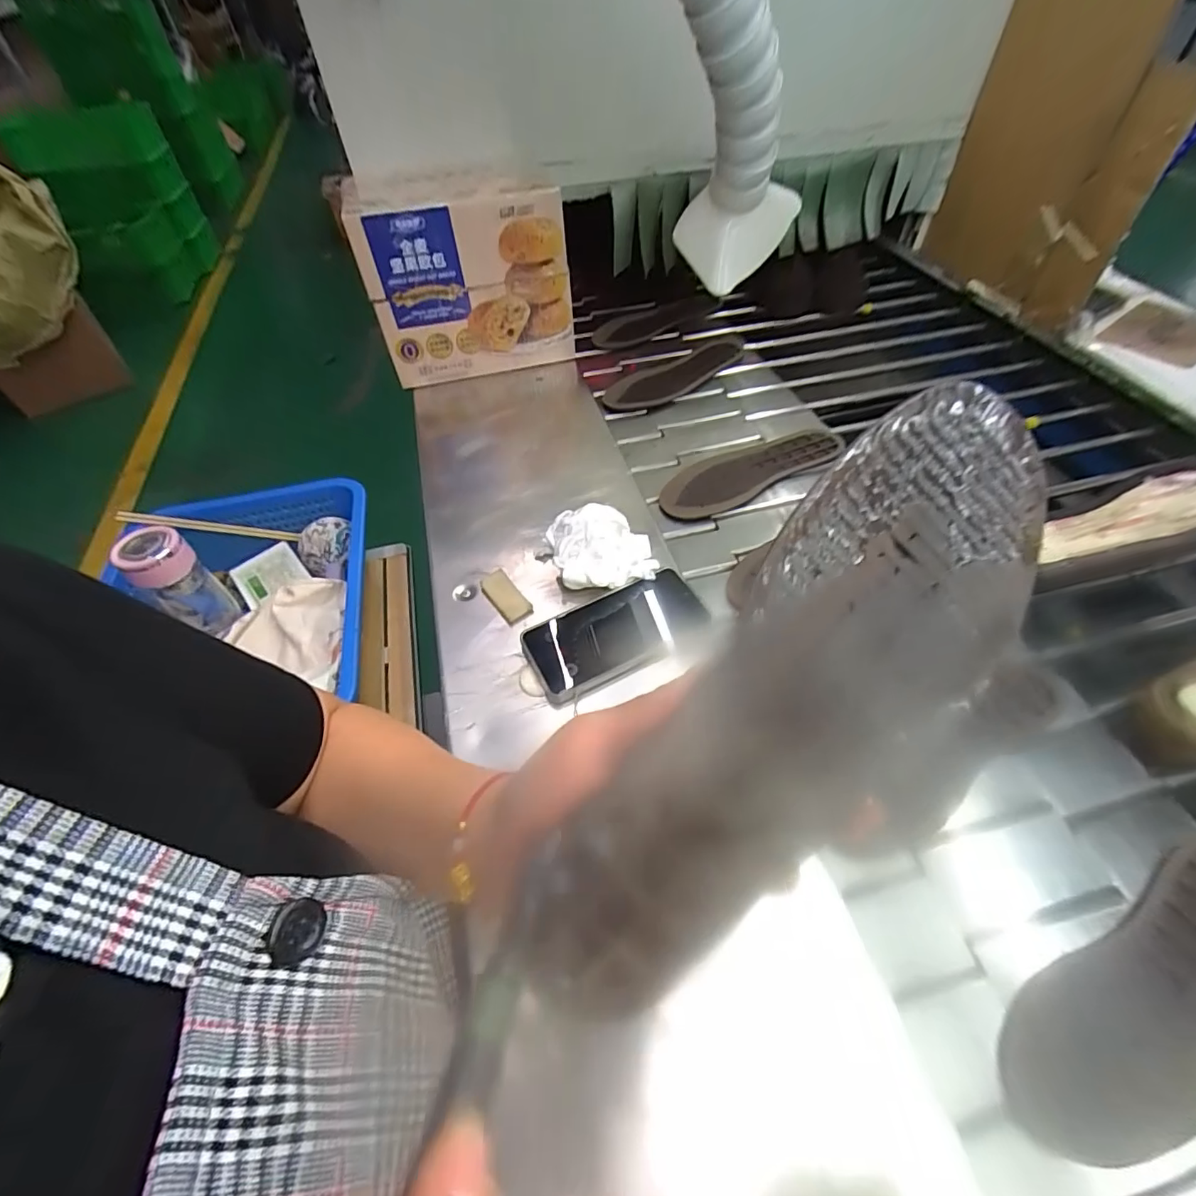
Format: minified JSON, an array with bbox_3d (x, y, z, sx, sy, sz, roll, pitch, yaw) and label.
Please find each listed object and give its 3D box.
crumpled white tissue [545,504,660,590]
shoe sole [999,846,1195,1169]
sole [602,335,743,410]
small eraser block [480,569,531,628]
[{"bbox_3d":[0.002,-0.055,0.539,0.101,0.042,0.107,-10,51,-5],"label":"crumpled white tissue"},{"bbox_3d":[0.366,0.255,0.342,0.255,0.019,0.077,-25,54,-16],"label":"shoe sole"},{"bbox_3d":[0.134,-0.371,0.858,0.307,0.015,0.108,-36,58,-23],"label":"sole"},{"bbox_3d":[-0.091,-0.001,0.518,0.029,0.008,0.062,-31,56,-21],"label":"small eraser block"}]

